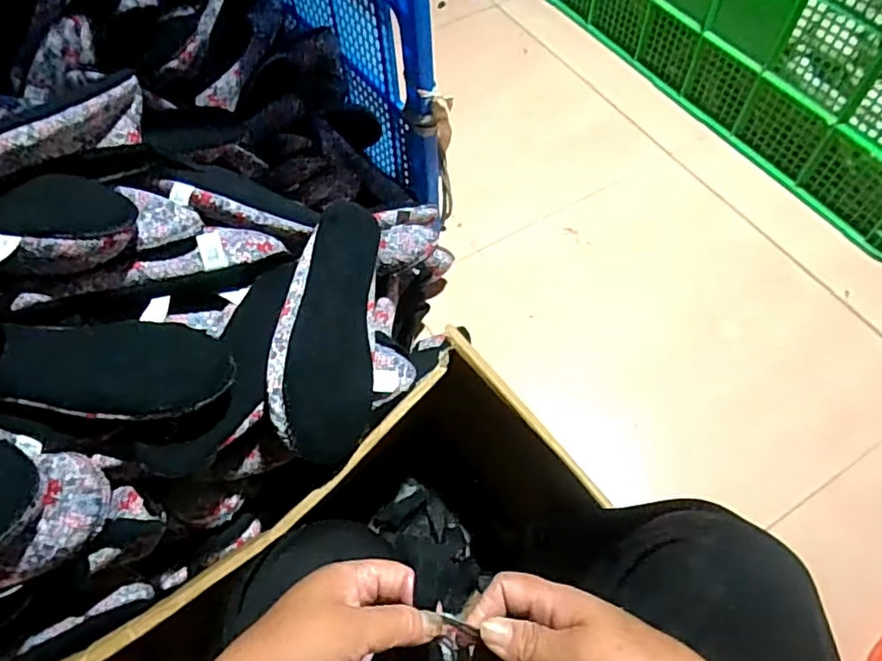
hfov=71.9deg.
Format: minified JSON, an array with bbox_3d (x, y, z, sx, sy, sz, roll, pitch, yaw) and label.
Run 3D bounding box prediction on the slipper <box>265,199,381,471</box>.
[{"bbox_3d":[-0.115,0.000,0.601,0.100,0.055,0.252,16,68,-29],"label":"slipper"}]

